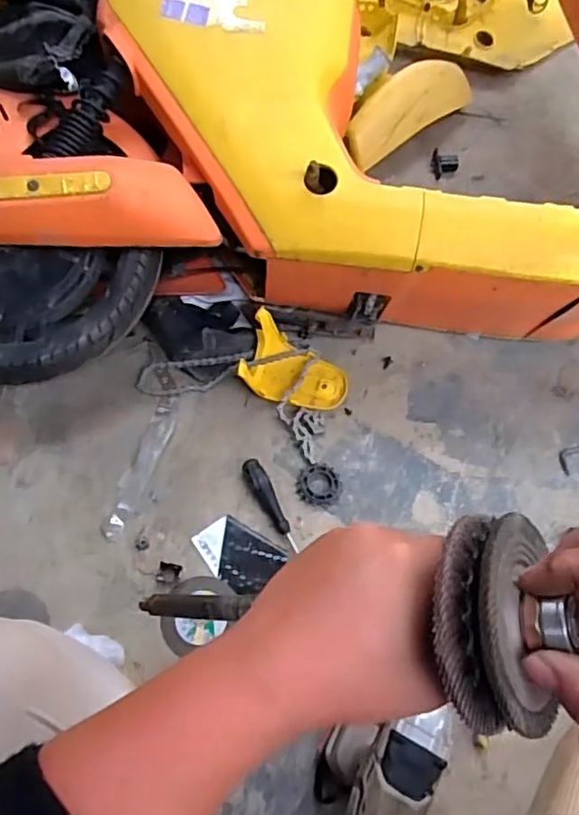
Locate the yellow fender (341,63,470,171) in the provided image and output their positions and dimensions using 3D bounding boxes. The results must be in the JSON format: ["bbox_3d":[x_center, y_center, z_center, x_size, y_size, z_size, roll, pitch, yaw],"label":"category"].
[{"bbox_3d":[0.215,-0.543,1.126,0.293,0.111,0.083,-38,73,-19],"label":"yellow fender"}]

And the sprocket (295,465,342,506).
[{"bbox_3d":[0.042,0.109,0.881,0.064,0.011,0.060,1,67,-2],"label":"sprocket"}]

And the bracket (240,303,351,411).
[{"bbox_3d":[0.014,-0.061,0.920,0.153,0.074,0.106,15,67,4],"label":"bracket"}]

